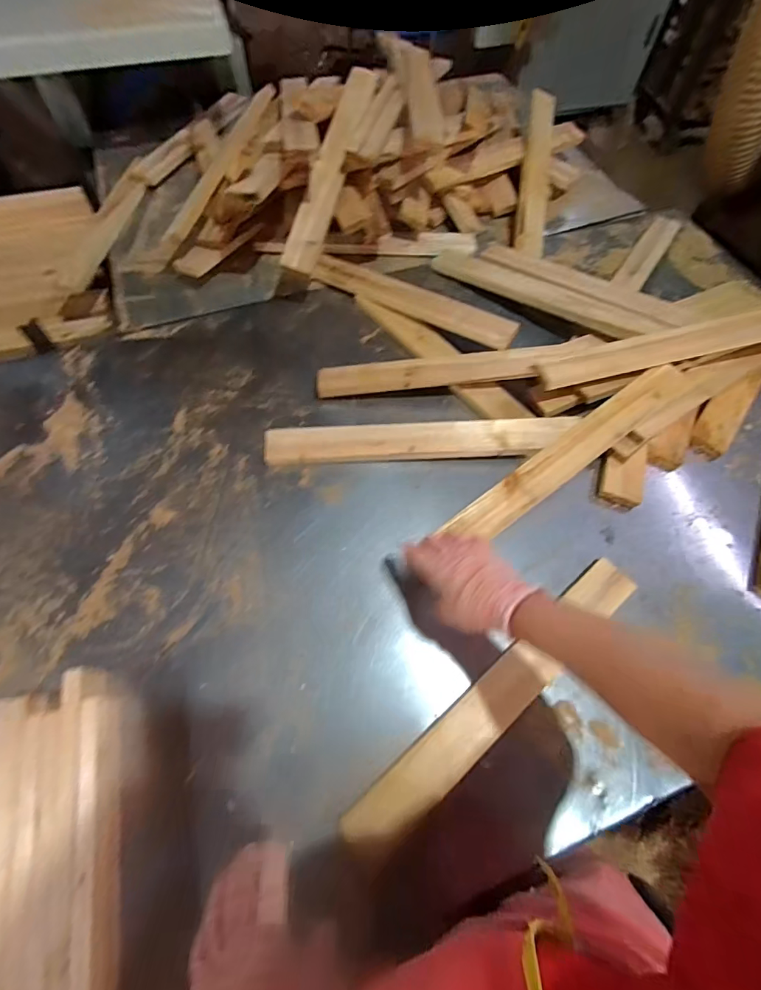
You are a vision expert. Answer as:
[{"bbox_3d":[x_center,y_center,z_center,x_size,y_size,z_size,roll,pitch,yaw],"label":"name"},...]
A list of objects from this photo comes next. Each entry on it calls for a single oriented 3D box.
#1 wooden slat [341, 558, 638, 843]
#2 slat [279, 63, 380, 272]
[{"bbox_3d":[0.160,0.253,0.555,0.478,0.034,0.064,-37,72,-18],"label":"wooden slat"},{"bbox_3d":[-0.098,-0.638,0.844,0.059,0.037,0.475,14,78,4],"label":"slat"}]

